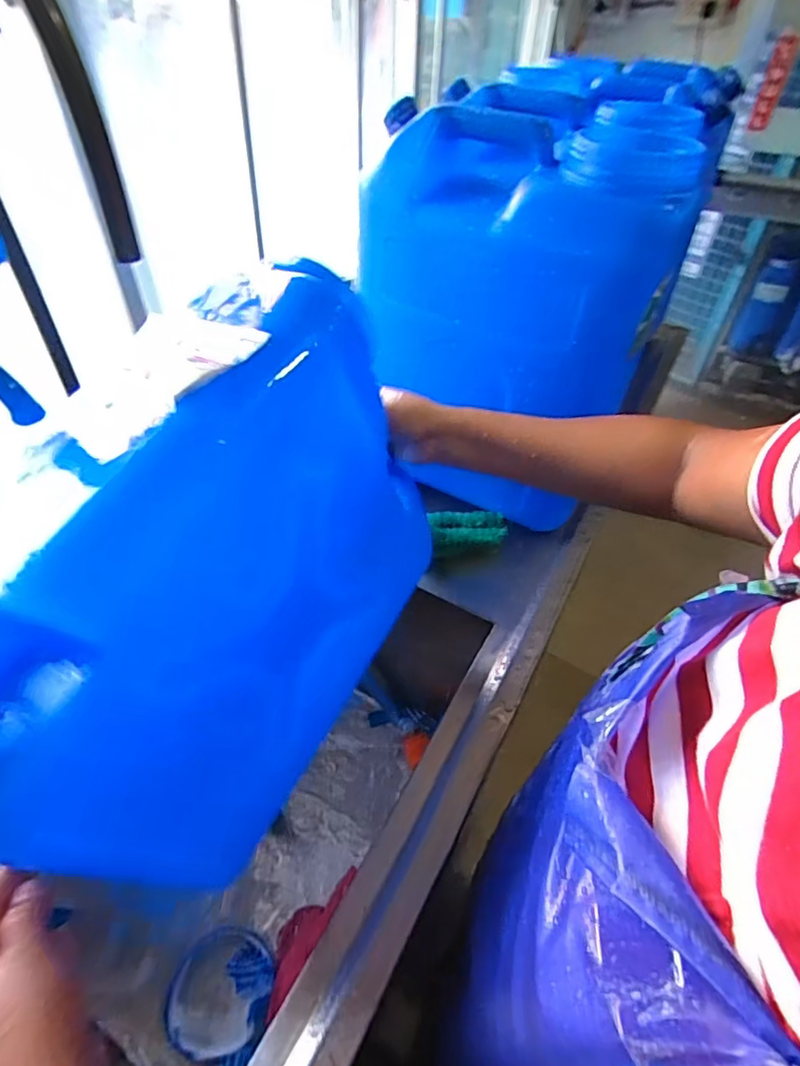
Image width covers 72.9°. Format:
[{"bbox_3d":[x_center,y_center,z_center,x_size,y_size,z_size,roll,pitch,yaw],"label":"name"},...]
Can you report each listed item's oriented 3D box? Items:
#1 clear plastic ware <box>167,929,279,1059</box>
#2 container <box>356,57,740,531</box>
[{"bbox_3d":[-0.215,0.545,0.649,0.126,0.023,0.118,1,45,-1],"label":"clear plastic ware"},{"bbox_3d":[0.123,-0.271,0.663,0.308,0.402,0.262,13,46,12],"label":"container"}]

